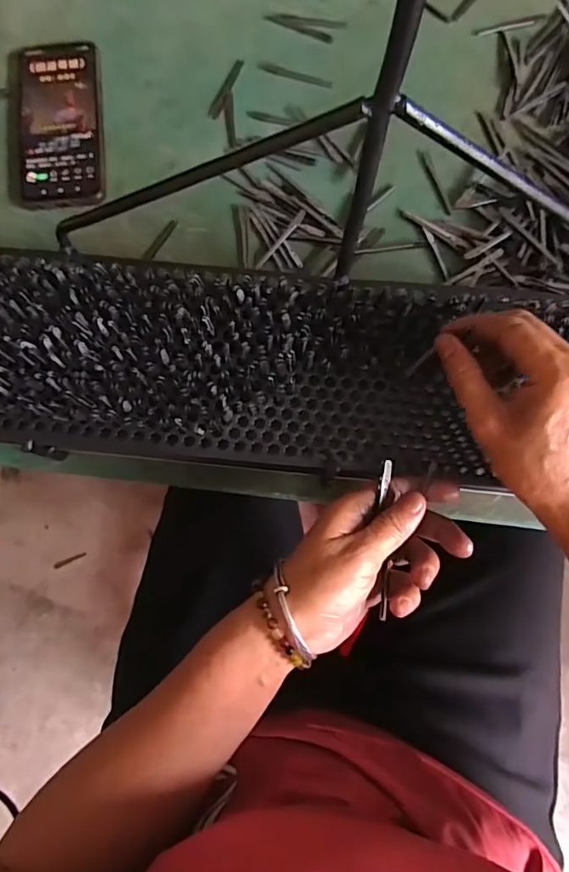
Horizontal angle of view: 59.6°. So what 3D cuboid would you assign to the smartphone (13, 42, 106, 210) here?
[{"bbox_3d":[-0.207,-0.288,0.453,0.082,0.010,0.165,-6,81,0],"label":"smartphone"}]

